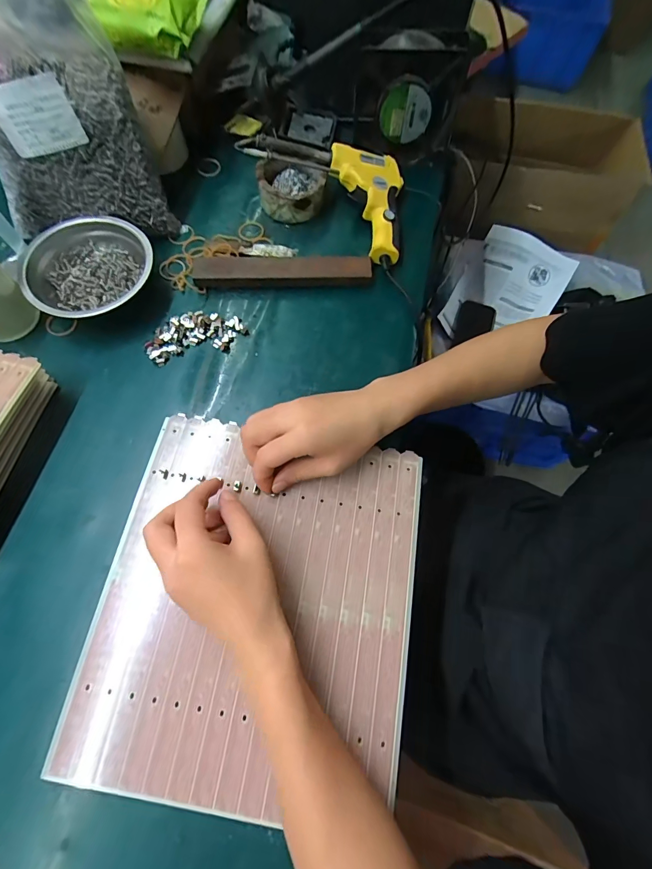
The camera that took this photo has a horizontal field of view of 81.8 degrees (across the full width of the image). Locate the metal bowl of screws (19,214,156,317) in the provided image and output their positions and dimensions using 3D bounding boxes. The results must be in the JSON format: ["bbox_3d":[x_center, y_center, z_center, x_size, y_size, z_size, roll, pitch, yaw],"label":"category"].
[{"bbox_3d":[-0.254,-0.178,0.404,0.127,0.037,0.110,-40,75,-15],"label":"metal bowl of screws"}]

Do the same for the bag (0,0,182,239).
[{"bbox_3d":[-0.272,-0.311,0.362,0.166,0.210,0.137,-21,71,-9],"label":"bag"}]

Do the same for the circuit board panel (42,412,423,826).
[{"bbox_3d":[-0.055,0.131,0.308,0.245,0.009,0.280,10,70,3],"label":"circuit board panel"}]

